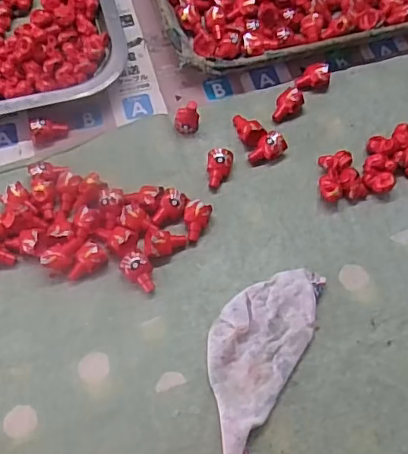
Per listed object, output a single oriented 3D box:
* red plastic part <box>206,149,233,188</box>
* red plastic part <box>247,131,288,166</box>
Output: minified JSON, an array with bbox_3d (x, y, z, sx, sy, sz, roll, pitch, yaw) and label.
[{"bbox_3d":[0.010,-0.038,0.367,0.015,0.013,0.024,5,64,2],"label":"red plastic part"},{"bbox_3d":[0.042,-0.052,0.373,0.025,0.014,0.014,-19,66,-9],"label":"red plastic part"}]

